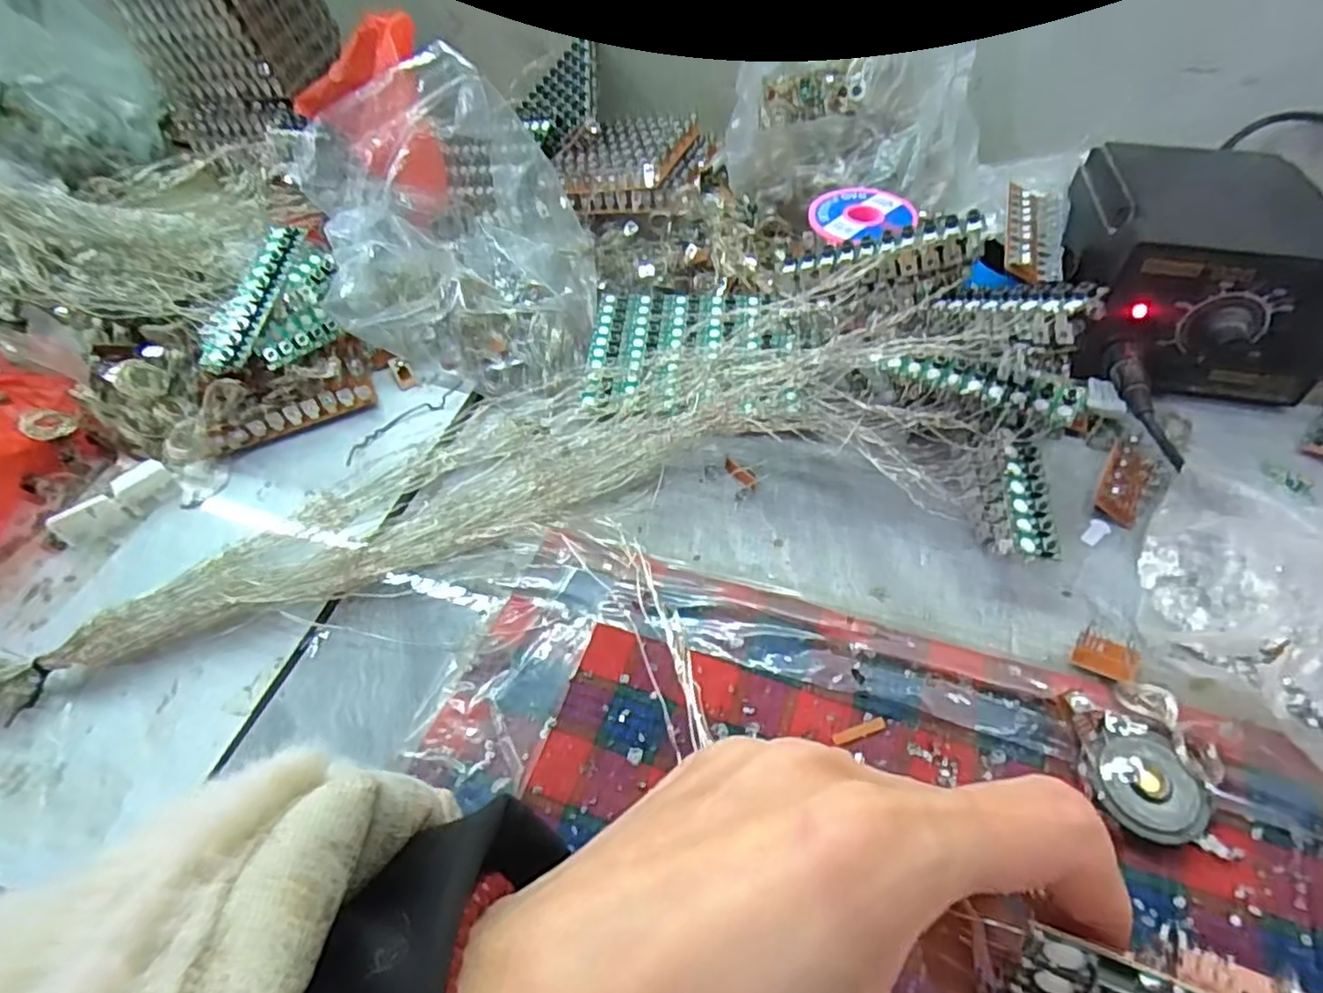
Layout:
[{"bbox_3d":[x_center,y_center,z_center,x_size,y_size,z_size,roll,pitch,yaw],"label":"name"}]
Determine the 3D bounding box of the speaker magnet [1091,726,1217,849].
[{"bbox_3d":[0.172,0.103,0.239,0.037,0.010,0.036,-2,57,3],"label":"speaker magnet"}]

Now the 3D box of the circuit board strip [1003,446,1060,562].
[{"bbox_3d":[0.160,0.001,0.293,0.017,0.007,0.054,5,57,7],"label":"circuit board strip"}]

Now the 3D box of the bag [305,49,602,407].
[{"bbox_3d":[-0.119,-0.153,0.380,0.150,0.116,0.163,-13,52,-7],"label":"bag"}]

